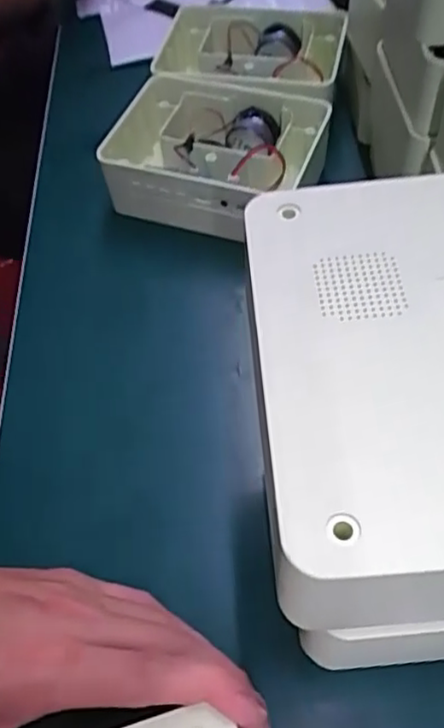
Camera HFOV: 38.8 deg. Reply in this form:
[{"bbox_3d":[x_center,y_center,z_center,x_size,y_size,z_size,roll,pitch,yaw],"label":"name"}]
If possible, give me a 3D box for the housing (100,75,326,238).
[{"bbox_3d":[-0.002,-0.156,0.464,0.147,0.052,0.116,17,58,14],"label":"housing"}]

